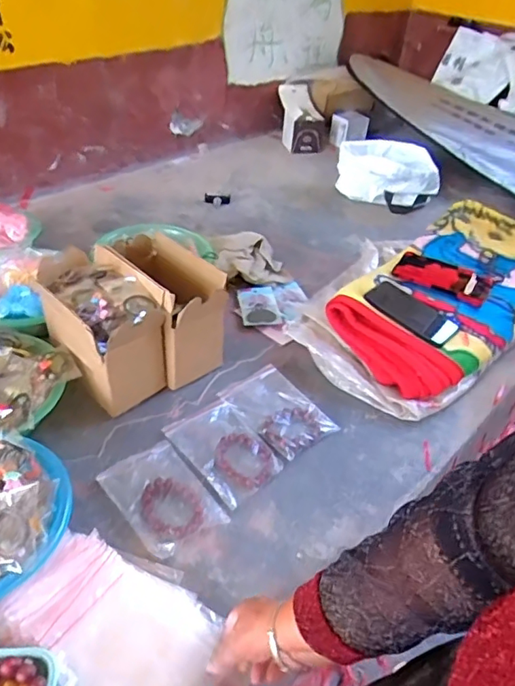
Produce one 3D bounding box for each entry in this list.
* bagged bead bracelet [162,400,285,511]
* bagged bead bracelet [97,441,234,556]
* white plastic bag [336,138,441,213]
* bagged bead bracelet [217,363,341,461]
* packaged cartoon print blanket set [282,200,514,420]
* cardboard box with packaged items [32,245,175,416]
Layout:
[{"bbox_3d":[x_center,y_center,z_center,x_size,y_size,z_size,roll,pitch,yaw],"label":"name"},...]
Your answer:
[{"bbox_3d":[-0.045,0.157,0.809,0.123,0.022,0.165,-28,49,-34],"label":"bagged bead bracelet"},{"bbox_3d":[-0.133,0.208,0.739,0.112,0.020,0.162,-26,48,-32],"label":"bagged bead bracelet"},{"bbox_3d":[0.357,-0.461,1.503,0.283,0.145,0.172,15,40,13],"label":"white plastic bag"},{"bbox_3d":[0.035,0.108,0.874,0.113,0.016,0.171,-26,48,-32],"label":"bagged bead bracelet"},{"bbox_3d":[0.337,-0.096,1.047,0.342,0.140,0.557,31,46,29],"label":"packaged cartoon print blanket set"},{"bbox_3d":[-0.252,-0.021,0.869,0.130,0.181,0.224,-28,49,-34],"label":"cardboard box with packaged items"}]

